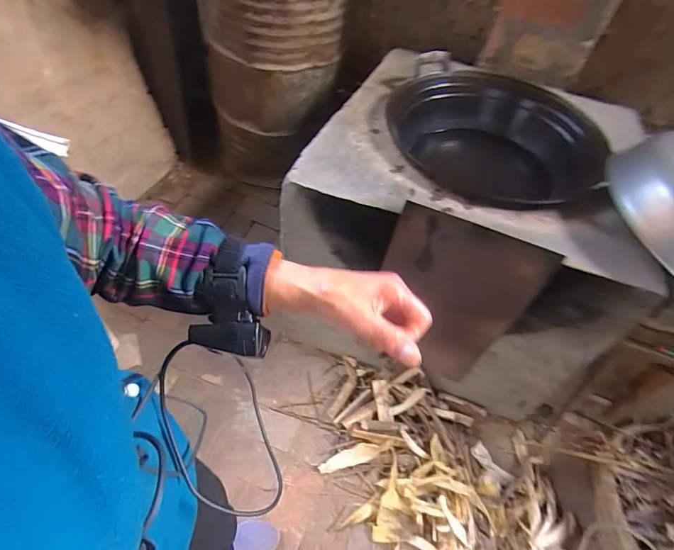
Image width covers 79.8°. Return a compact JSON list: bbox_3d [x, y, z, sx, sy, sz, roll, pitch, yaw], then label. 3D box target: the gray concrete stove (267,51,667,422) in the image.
[{"bbox_3d":[0.368,-0.155,1.310,0.835,0.692,0.770,22,52,11],"label":"gray concrete stove"}]

